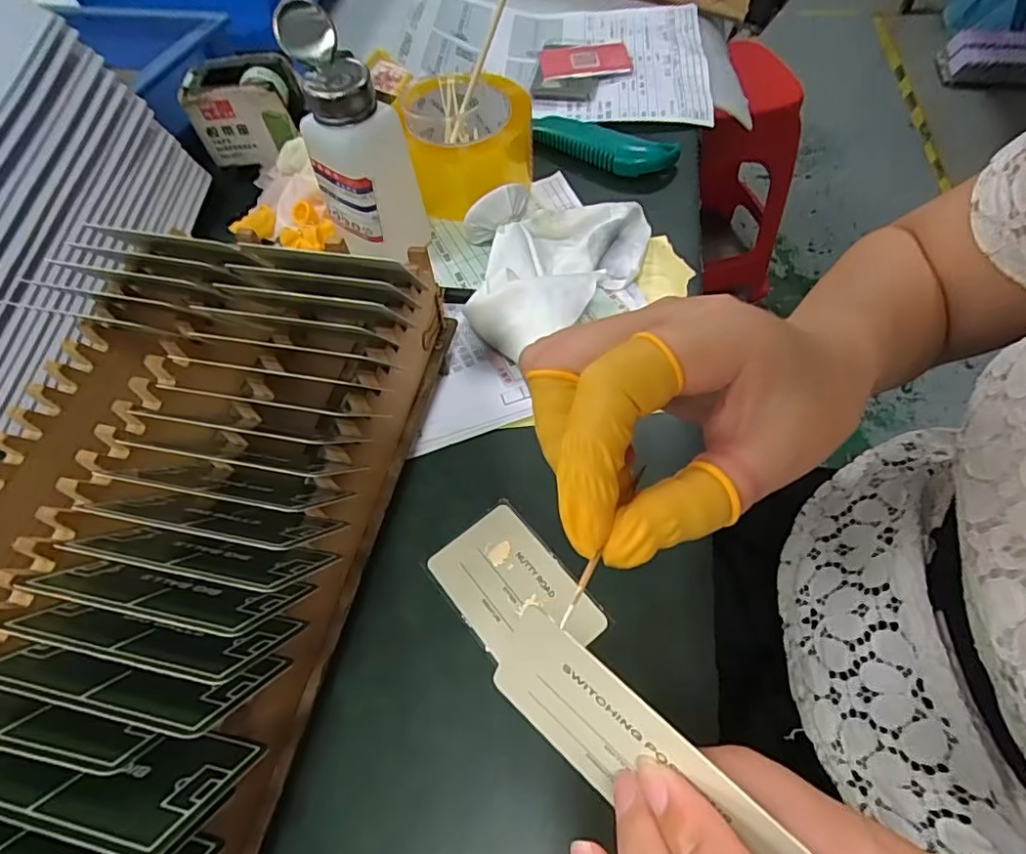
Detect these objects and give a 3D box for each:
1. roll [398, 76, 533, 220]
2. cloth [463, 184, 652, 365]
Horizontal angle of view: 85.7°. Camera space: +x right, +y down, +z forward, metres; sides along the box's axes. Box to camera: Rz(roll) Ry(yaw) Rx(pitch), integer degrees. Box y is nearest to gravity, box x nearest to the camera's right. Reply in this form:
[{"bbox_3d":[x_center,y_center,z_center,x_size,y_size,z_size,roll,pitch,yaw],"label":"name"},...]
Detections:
[{"bbox_3d":[-0.033,-0.220,0.443,0.096,0.085,0.096,-1,58,2],"label":"roll"},{"bbox_3d":[0.035,-0.120,0.384,0.163,0.044,0.124,-27,60,-14],"label":"cloth"}]

